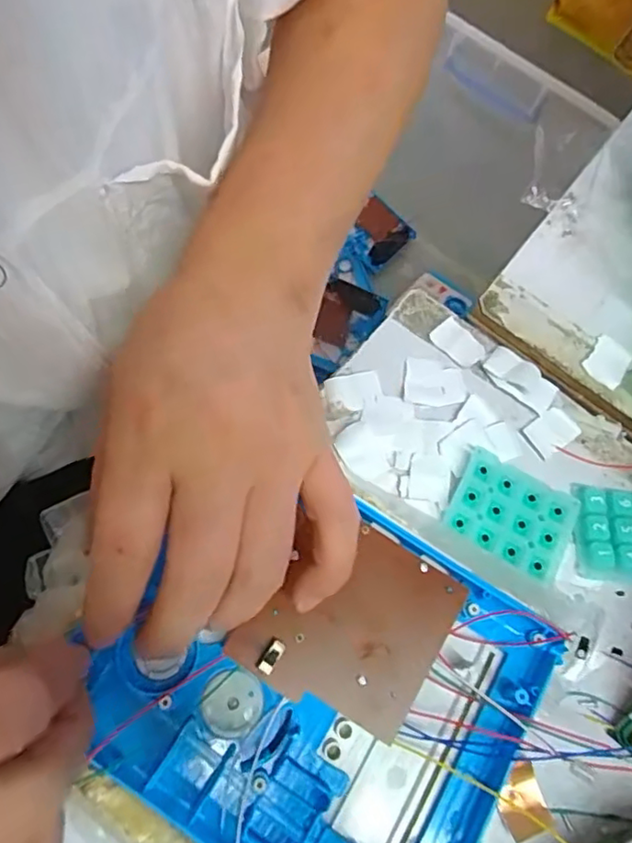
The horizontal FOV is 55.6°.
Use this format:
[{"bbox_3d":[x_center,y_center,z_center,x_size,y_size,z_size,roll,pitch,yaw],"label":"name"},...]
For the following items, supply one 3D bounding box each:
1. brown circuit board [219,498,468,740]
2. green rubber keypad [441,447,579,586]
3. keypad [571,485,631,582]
[{"bbox_3d":[0.014,0.078,0.238,0.071,0.010,0.071,29,69,10],"label":"brown circuit board"},{"bbox_3d":[0.096,0.045,0.295,0.057,0.006,0.047,28,68,5],"label":"green rubber keypad"},{"bbox_3d":[0.157,0.053,0.292,0.056,0.012,0.046,6,68,-3],"label":"keypad"}]

